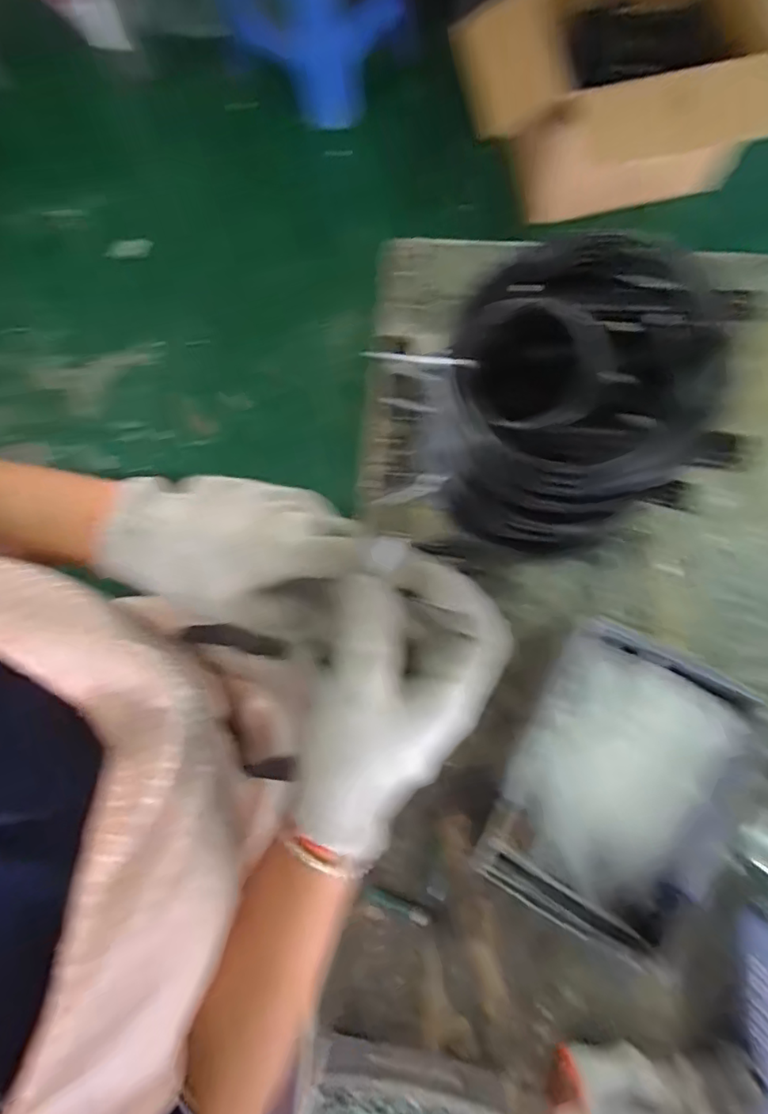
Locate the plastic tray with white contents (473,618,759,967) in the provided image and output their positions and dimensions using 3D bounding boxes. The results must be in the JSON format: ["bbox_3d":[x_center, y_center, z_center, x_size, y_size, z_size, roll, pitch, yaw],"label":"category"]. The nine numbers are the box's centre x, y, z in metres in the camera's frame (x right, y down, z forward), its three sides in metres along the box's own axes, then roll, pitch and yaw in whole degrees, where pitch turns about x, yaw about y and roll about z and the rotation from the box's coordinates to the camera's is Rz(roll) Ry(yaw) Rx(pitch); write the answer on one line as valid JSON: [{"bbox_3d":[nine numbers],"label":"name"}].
[{"bbox_3d":[0.215,0.208,0.529,0.185,0.065,0.256,27,79,6],"label":"plastic tray with white contents"}]

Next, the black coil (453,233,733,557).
[{"bbox_3d":[0.169,-0.136,0.537,0.218,0.180,0.232,0,78,0],"label":"black coil"}]

